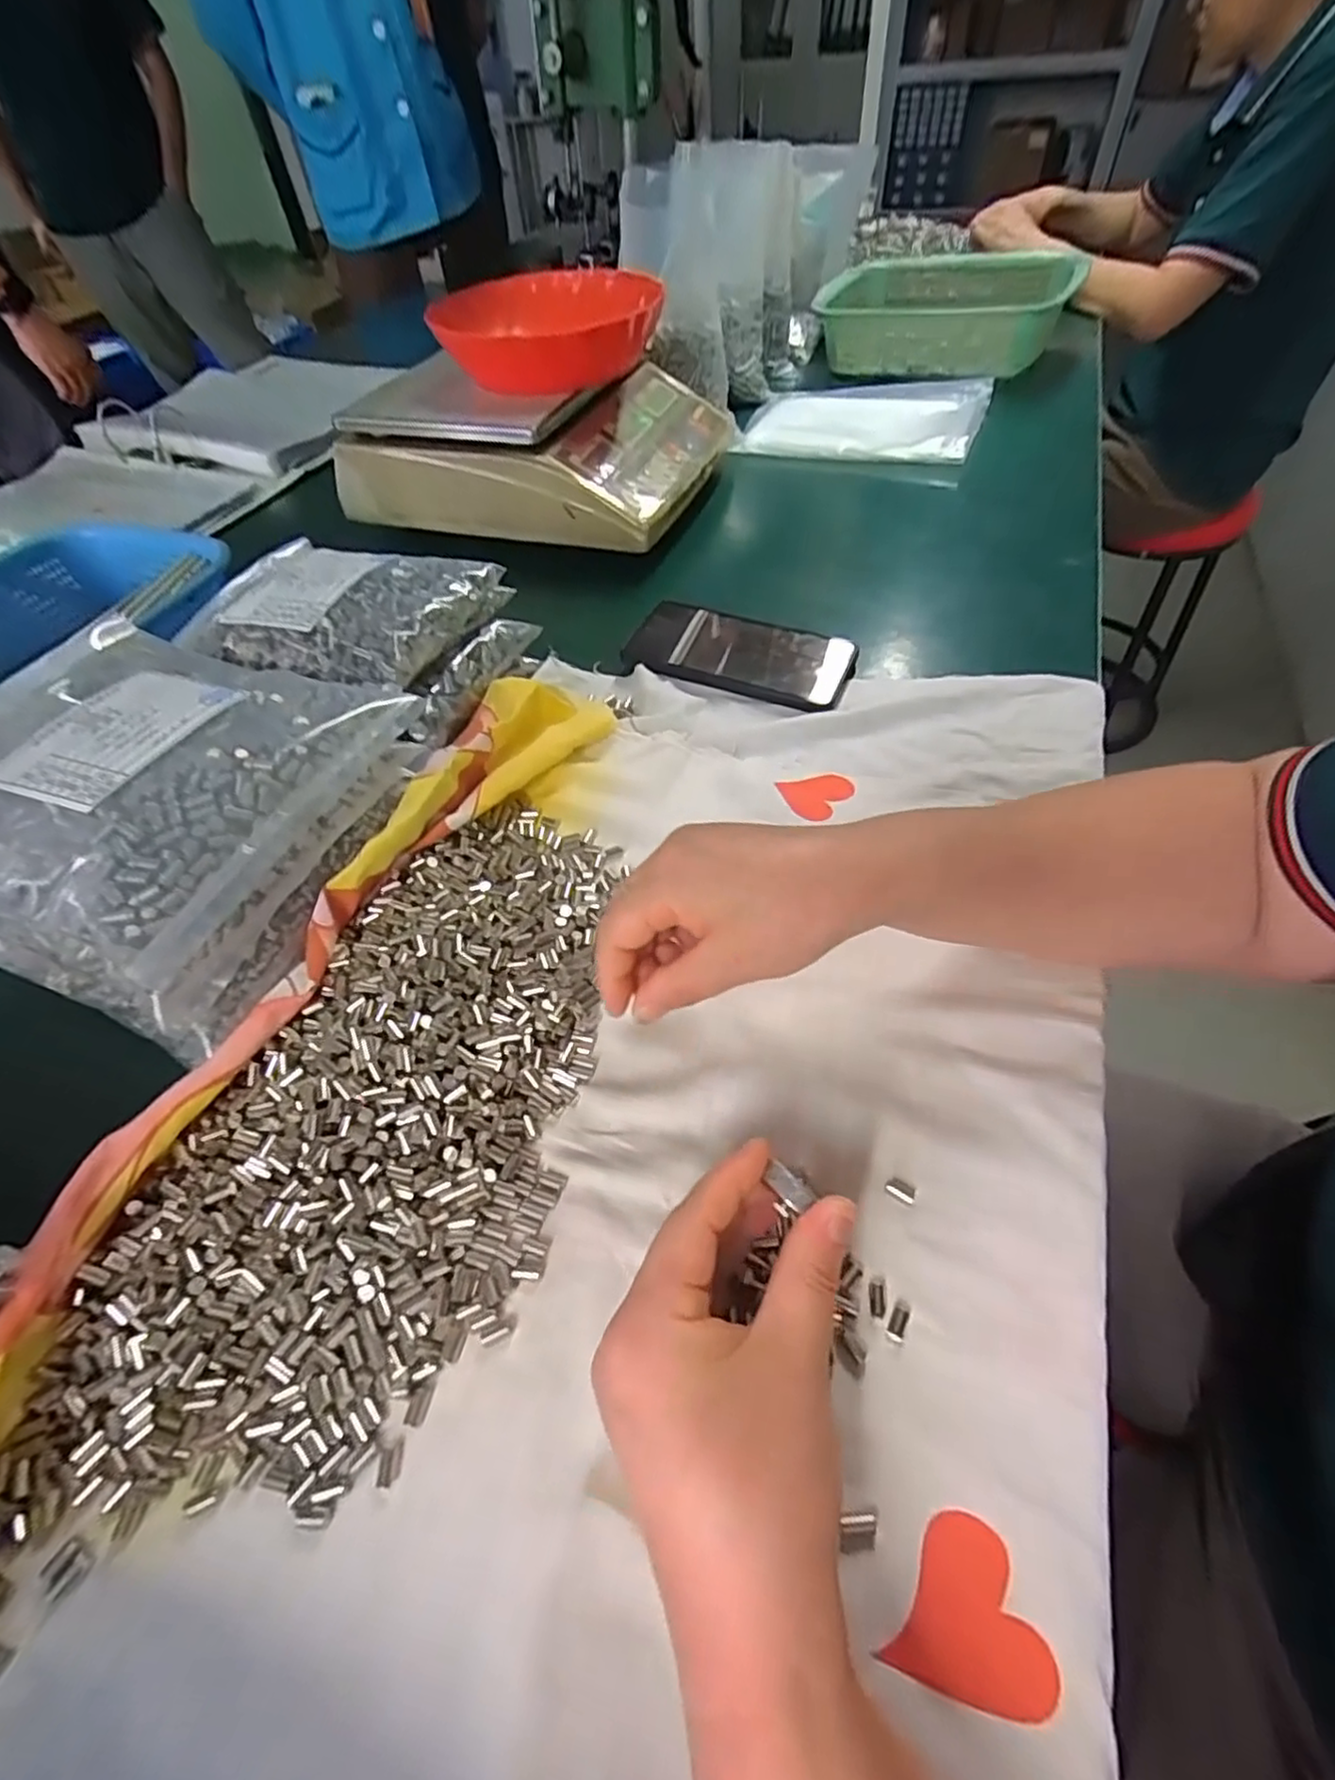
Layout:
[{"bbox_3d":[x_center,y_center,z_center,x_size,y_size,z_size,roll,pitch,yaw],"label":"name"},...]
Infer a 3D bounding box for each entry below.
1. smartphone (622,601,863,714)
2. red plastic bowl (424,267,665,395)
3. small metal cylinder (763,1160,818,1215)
[{"bbox_3d":[0.054,-0.175,0.509,0.157,0.018,0.079,19,55,18],"label":"smartphone"},{"bbox_3d":[-0.107,-0.513,0.636,0.195,0.056,0.163,-6,51,-1],"label":"red plastic bowl"},{"bbox_3d":[0.041,0.100,0.233,0.009,0.004,0.017,-39,58,-24],"label":"small metal cylinder"}]

